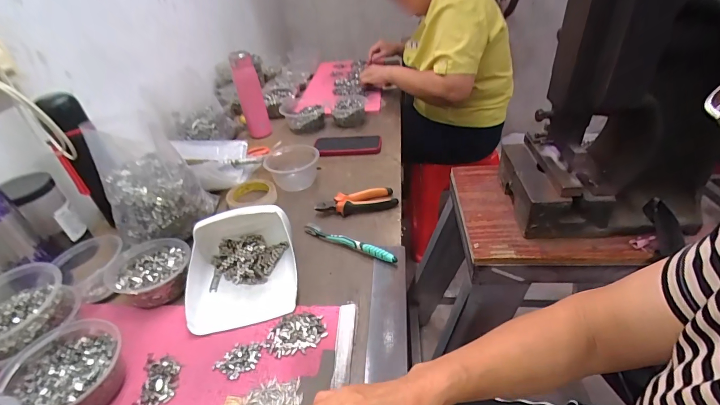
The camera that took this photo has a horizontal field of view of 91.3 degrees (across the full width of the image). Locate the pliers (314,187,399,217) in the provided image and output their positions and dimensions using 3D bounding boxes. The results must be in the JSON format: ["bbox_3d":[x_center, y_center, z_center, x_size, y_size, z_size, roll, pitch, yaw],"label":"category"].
[{"bbox_3d":[-0.007,-0.004,0.668,0.148,0.021,0.054,-9,37,-5],"label":"pliers"}]

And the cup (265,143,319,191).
[{"bbox_3d":[-0.156,-0.085,0.763,0.123,0.053,0.126,-3,37,2],"label":"cup"}]

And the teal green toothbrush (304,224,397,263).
[{"bbox_3d":[-0.020,0.062,0.584,0.183,0.018,0.018,18,42,28],"label":"teal green toothbrush"}]

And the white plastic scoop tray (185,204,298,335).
[{"bbox_3d":[-0.178,0.081,0.524,0.155,0.077,0.184,-11,37,-8],"label":"white plastic scoop tray"}]

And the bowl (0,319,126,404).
[{"bbox_3d":[-0.332,0.194,0.406,0.116,0.059,0.101,14,41,24],"label":"bowl"}]

